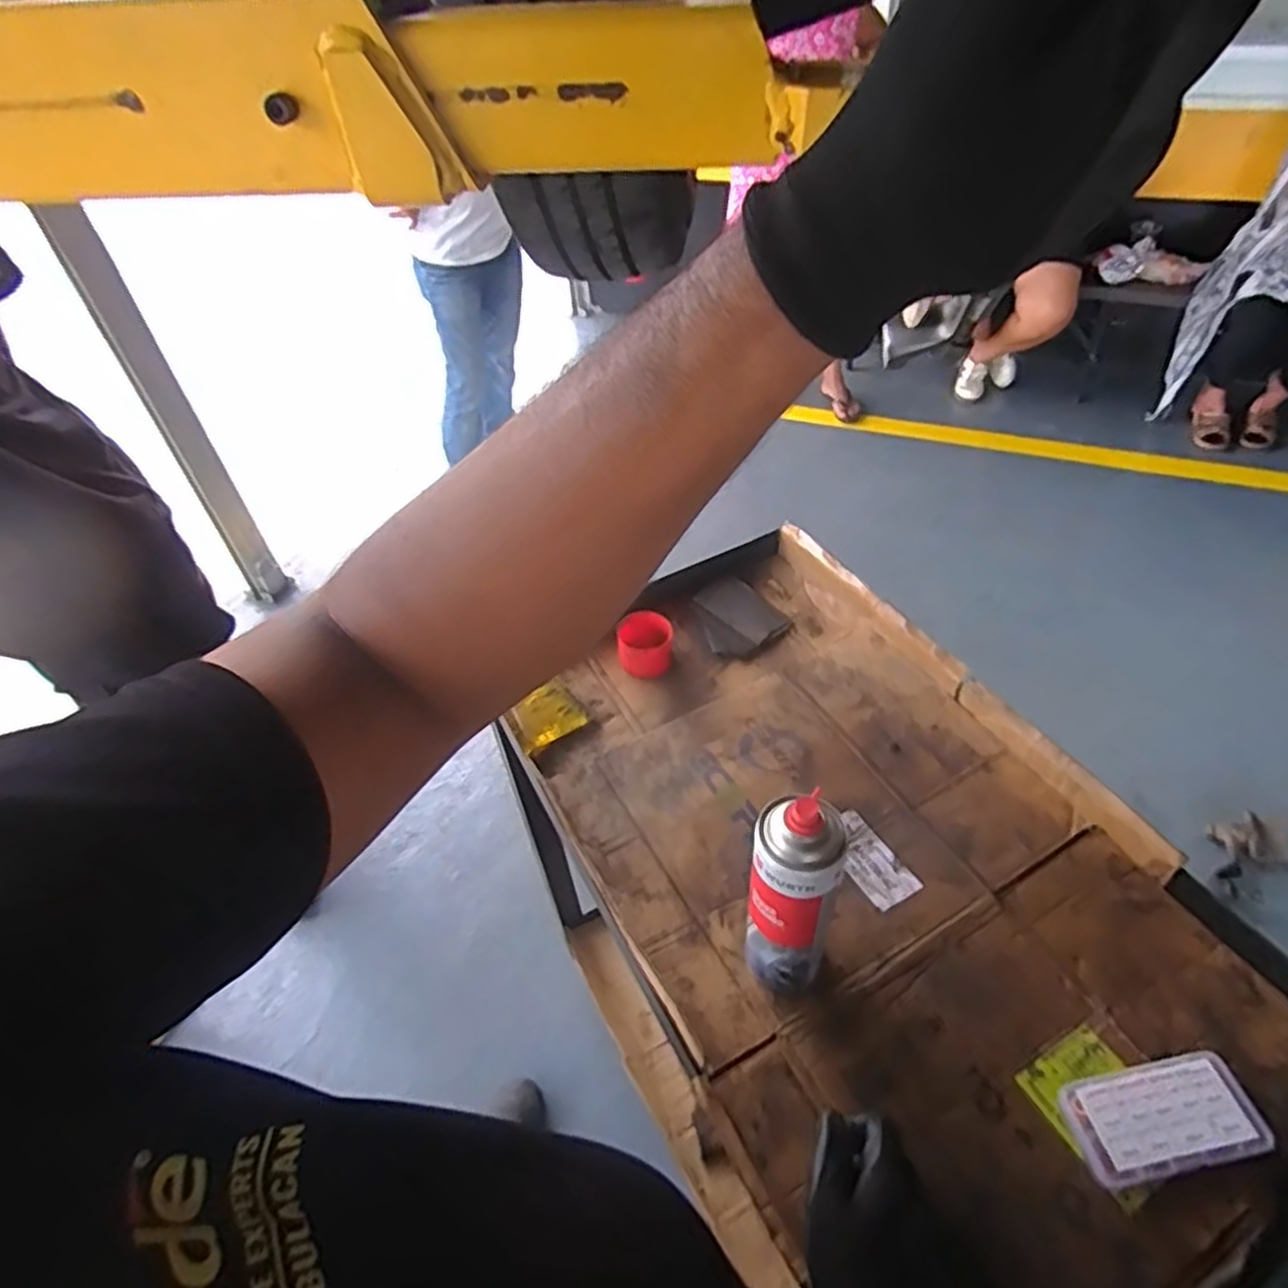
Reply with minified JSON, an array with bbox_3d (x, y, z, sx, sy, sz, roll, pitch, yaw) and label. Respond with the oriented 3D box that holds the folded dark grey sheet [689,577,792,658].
[{"bbox_3d":[0.114,-0.034,0.938,0.103,0.011,0.122,-27,49,-19],"label":"folded dark grey sheet"}]

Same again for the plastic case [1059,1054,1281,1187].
[{"bbox_3d":[0.375,0.344,0.544,0.126,0.017,0.064,-11,46,-4],"label":"plastic case"}]

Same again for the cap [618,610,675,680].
[{"bbox_3d":[0.003,0.000,0.898,0.063,0.047,0.059,-3,46,3],"label":"cap"}]

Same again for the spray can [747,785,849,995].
[{"bbox_3d":[0.112,0.196,0.575,0.065,0.218,0.064,7,47,13],"label":"spray can"}]

